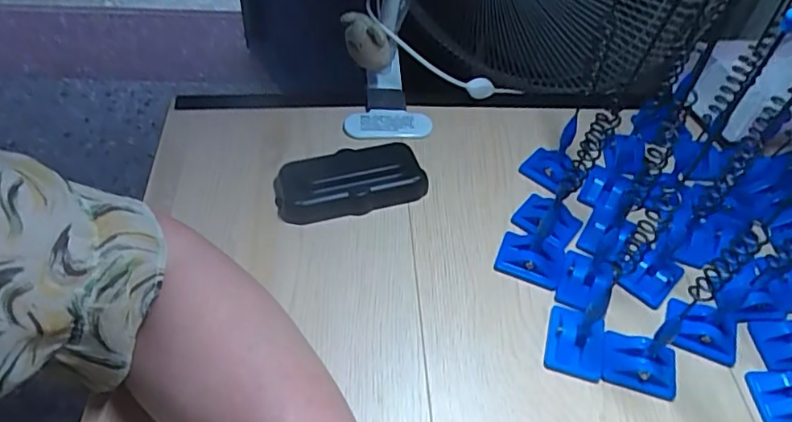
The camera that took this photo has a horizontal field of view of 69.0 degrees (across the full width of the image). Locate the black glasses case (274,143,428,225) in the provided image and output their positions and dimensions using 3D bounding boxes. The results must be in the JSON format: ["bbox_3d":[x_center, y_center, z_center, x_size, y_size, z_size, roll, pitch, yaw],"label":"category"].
[{"bbox_3d":[-0.036,-0.022,0.435,0.110,0.033,0.051,-13,52,-14],"label":"black glasses case"}]

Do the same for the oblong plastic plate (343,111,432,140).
[{"bbox_3d":[-0.006,-0.072,0.482,0.073,0.010,0.030,-4,50,-7],"label":"oblong plastic plate"}]

